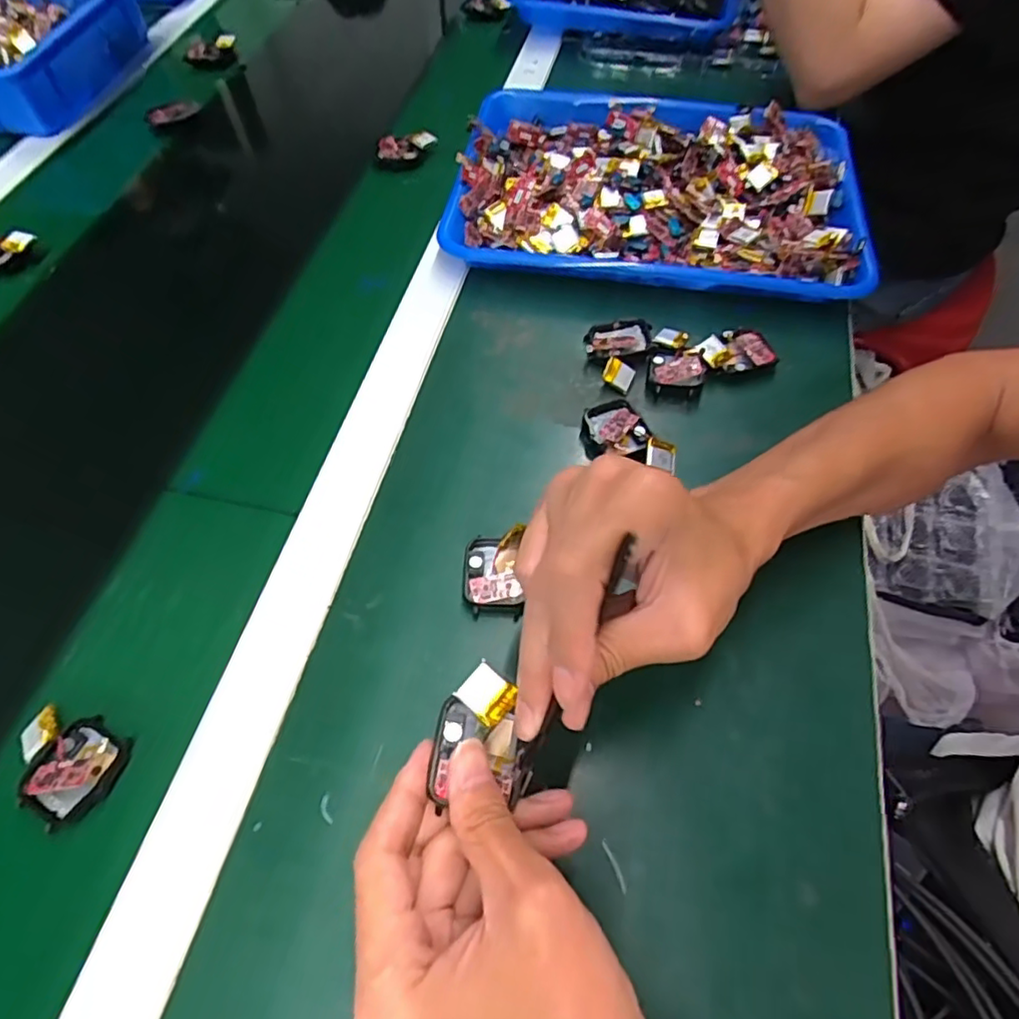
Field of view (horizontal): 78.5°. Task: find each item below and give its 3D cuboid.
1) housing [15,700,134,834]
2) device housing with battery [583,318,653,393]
[{"bbox_3d":[-0.224,0.128,0.314,0.055,0.018,0.045,24,62,16],"label":"housing"},{"bbox_3d":[0.076,-0.117,0.454,0.046,0.013,0.066,21,62,14],"label":"device housing with battery"}]

